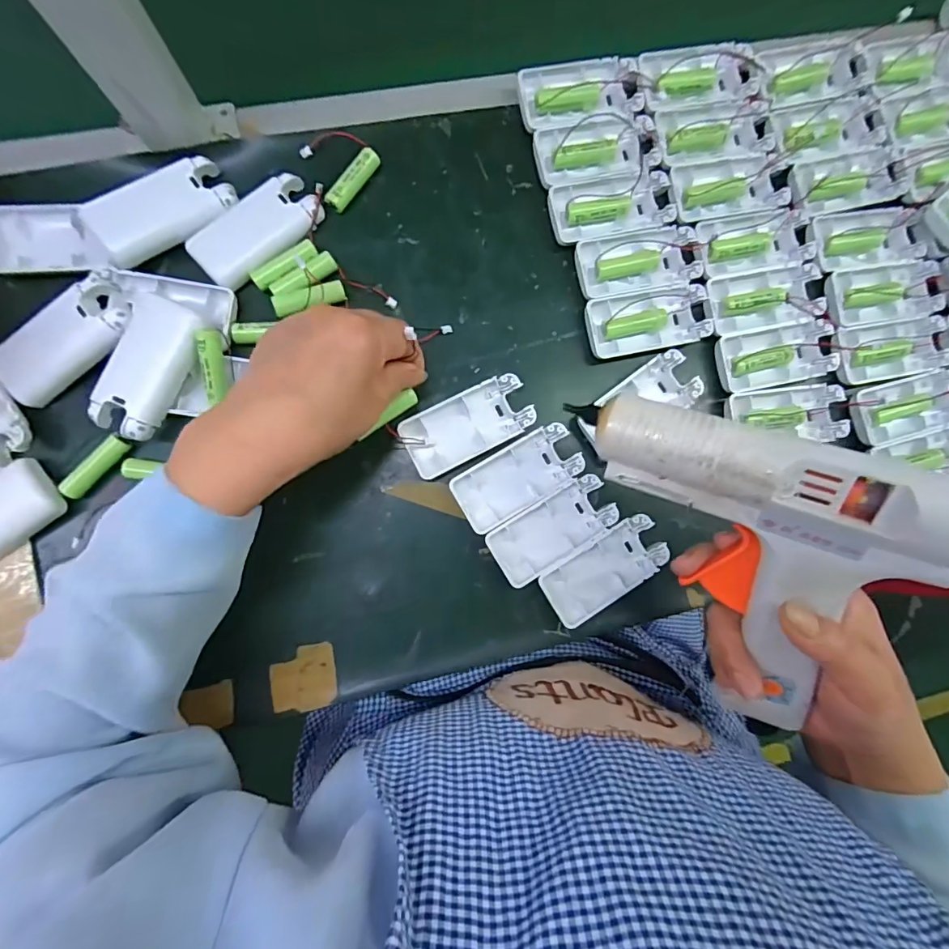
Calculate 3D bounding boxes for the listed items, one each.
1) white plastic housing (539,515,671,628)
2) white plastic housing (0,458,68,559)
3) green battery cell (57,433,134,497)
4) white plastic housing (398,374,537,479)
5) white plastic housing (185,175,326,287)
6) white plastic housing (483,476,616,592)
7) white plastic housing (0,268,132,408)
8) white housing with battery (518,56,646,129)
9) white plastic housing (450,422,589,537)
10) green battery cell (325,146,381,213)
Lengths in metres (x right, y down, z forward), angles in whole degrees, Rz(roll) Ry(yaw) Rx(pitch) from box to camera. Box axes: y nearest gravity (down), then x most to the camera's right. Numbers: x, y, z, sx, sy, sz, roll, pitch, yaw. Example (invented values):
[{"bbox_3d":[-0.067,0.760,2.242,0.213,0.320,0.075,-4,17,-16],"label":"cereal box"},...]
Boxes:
[{"bbox_3d":[0.095,0.070,0.346,0.094,0.012,0.044,-33,90,-5],"label":"white plastic housing"},{"bbox_3d":[-0.314,0.032,0.305,0.087,0.011,0.042,-41,106,-5],"label":"white plastic housing"},{"bbox_3d":[-0.255,-0.005,0.318,0.052,0.014,0.013,-43,91,-5],"label":"green battery cell"},{"bbox_3d":[-0.005,-0.035,0.342,0.093,0.014,0.045,-27,90,-5],"label":"white plastic housing"},{"bbox_3d":[-0.154,-0.174,0.335,0.092,0.013,0.047,-40,91,-5],"label":"white plastic housing"},{"bbox_3d":[0.058,0.039,0.344,0.093,0.011,0.044,-31,90,-5],"label":"white plastic housing"},{"bbox_3d":[-0.272,-0.089,0.312,0.094,0.019,0.046,-42,91,-5],"label":"white plastic housing"},{"bbox_3d":[0.081,-0.296,0.361,0.095,0.017,0.045,-15,89,-5],"label":"white housing with battery"},{"bbox_3d":[0.032,0.002,0.343,0.093,0.010,0.046,-31,90,-5],"label":"white plastic housing"},{"bbox_3d":[-0.089,-0.216,0.345,0.012,0.012,0.050,38,86,-2],"label":"green battery cell"}]

